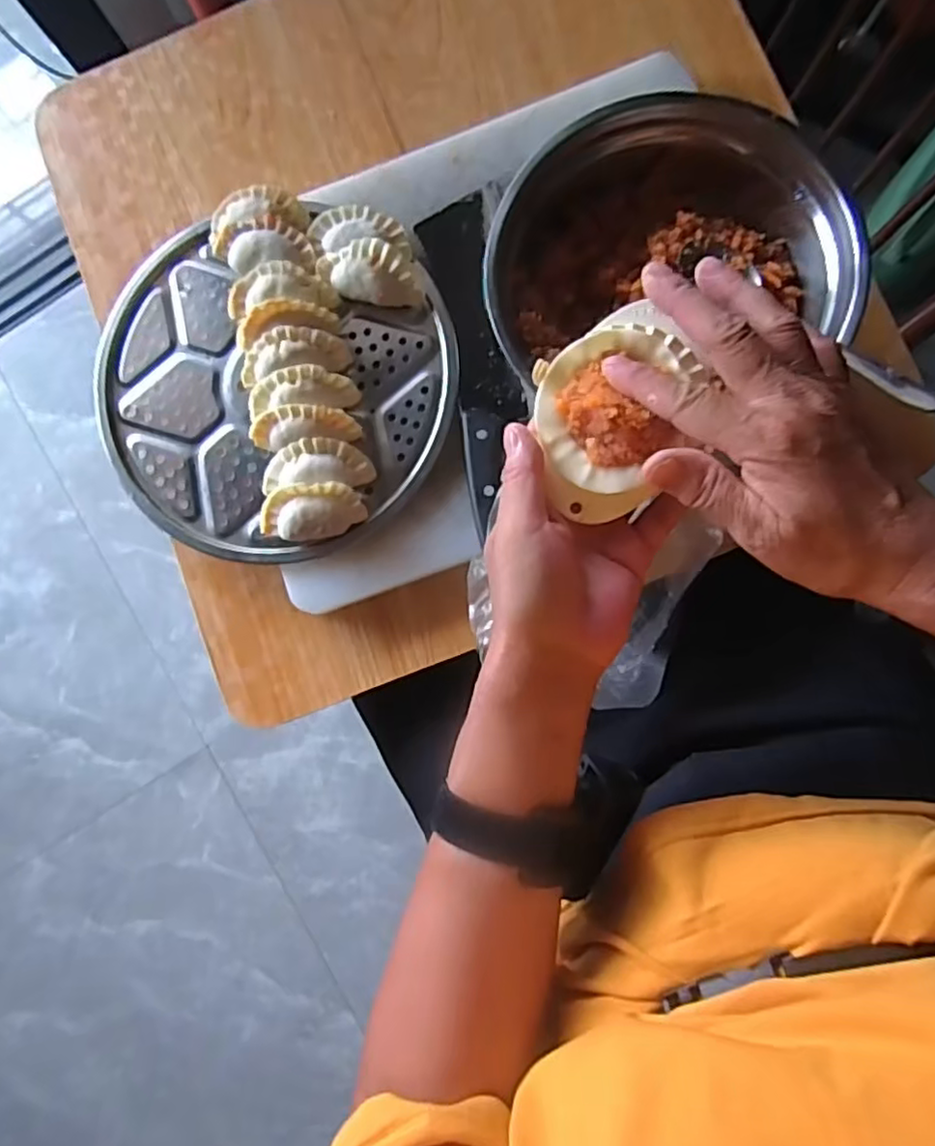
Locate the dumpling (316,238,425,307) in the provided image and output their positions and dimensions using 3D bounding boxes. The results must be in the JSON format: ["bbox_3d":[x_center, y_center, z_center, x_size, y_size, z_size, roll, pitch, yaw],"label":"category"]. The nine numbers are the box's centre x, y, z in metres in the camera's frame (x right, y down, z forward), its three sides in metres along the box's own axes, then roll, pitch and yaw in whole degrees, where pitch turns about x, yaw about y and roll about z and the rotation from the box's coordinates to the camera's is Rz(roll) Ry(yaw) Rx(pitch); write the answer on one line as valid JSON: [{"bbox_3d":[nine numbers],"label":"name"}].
[{"bbox_3d":[-0.070,-0.212,0.464,0.075,0.030,0.033,13,87,7],"label":"dumpling"}]

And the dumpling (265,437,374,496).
[{"bbox_3d":[-0.108,-0.076,0.459,0.078,0.019,0.031,-6,82,6],"label":"dumpling"}]

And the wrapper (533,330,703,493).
[{"bbox_3d":[0.066,-0.077,0.306,0.066,0.017,0.074,-6,83,6],"label":"wrapper"}]

